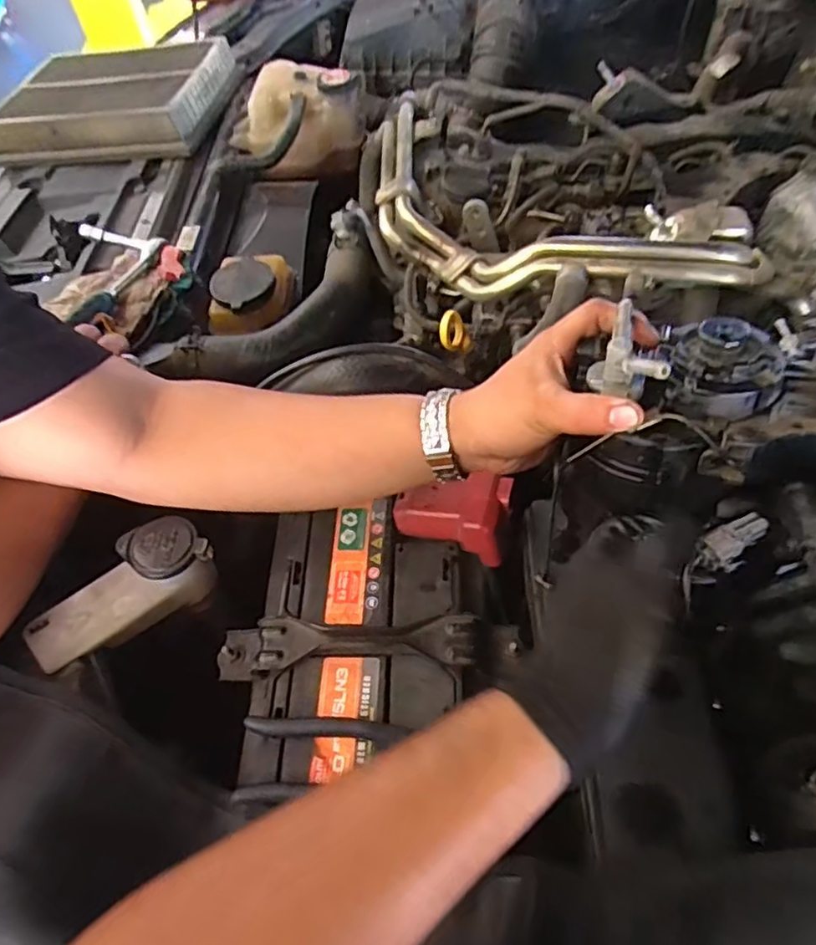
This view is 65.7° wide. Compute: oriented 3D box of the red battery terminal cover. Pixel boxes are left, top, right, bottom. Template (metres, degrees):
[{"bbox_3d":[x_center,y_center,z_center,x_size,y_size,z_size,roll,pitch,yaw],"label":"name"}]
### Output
[{"bbox_3d":[0.035,0.031,0.501,0.089,0.038,0.060,9,57,12],"label":"red battery terminal cover"}]

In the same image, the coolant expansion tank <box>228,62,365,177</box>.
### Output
[{"bbox_3d":[-0.153,-0.493,0.879,0.182,0.094,0.140,-8,55,0],"label":"coolant expansion tank"}]

